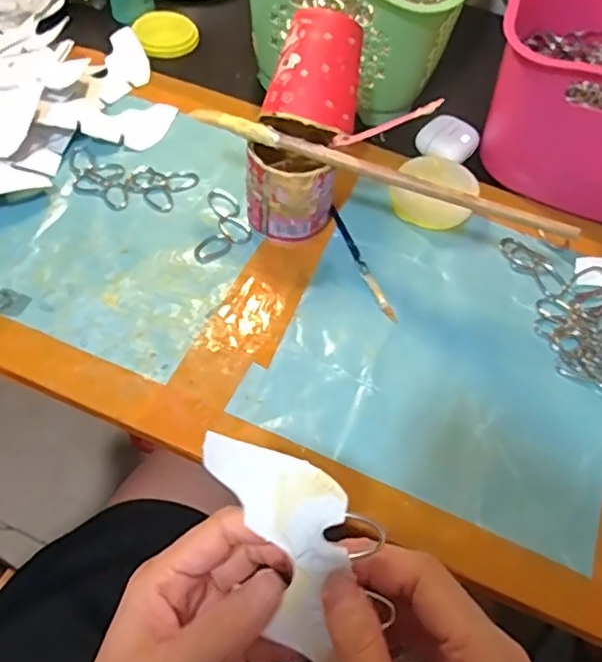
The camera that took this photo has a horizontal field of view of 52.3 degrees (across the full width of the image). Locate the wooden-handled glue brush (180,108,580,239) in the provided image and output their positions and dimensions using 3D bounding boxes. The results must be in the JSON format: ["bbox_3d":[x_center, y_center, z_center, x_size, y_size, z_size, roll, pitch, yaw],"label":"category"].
[{"bbox_3d":[0.052,-0.107,0.409,0.262,0.010,0.009,19,57,8],"label":"wooden-handled glue brush"}]

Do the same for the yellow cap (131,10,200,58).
[{"bbox_3d":[-0.132,-0.293,0.603,0.060,0.012,0.060,2,56,-4],"label":"yellow cap"}]

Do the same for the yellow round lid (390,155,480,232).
[{"bbox_3d":[0.108,-0.112,0.493,0.063,0.026,0.062,2,56,-4],"label":"yellow round lid"}]

